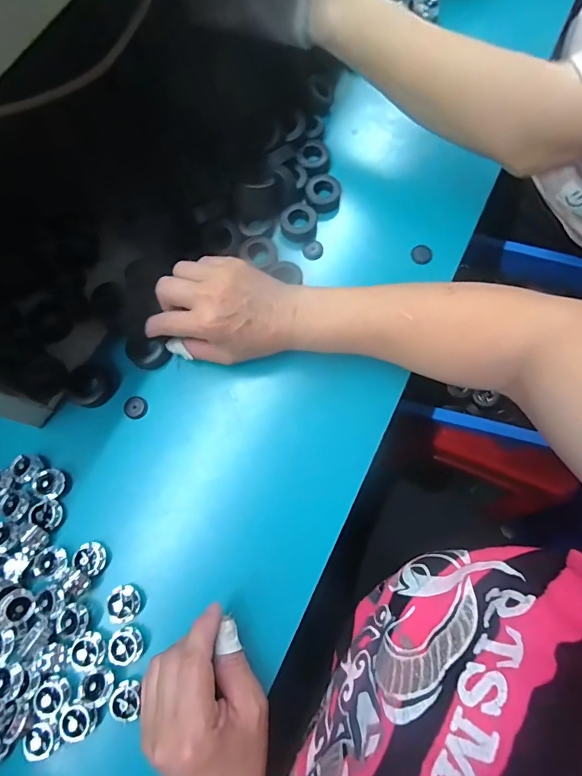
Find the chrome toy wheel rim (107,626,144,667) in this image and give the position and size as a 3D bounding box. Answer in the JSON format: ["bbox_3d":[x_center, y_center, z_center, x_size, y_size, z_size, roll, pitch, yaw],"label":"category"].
[{"bbox_3d":[-0.129,0.199,0.321,0.026,0.012,0.024,-17,75,-5],"label":"chrome toy wheel rim"}]

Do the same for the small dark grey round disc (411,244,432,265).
[{"bbox_3d":[0.128,-0.131,0.411,0.018,0.009,0.016,4,74,1],"label":"small dark grey round disc"}]

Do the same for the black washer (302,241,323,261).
[{"bbox_3d":[0.022,-0.137,0.417,0.018,0.010,0.015,-20,75,-6],"label":"black washer"}]

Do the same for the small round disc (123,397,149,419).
[{"bbox_3d":[-0.141,0.017,0.380,0.021,0.004,0.020,0,74,-1],"label":"small round disc"}]

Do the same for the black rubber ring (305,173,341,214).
[{"bbox_3d":[0.033,-0.200,0.430,0.034,0.016,0.033,0,74,-1],"label":"black rubber ring"}]

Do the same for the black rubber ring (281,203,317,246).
[{"bbox_3d":[0.008,-0.163,0.418,0.036,0.019,0.037,0,74,-1],"label":"black rubber ring"}]

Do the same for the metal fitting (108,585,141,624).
[{"bbox_3d":[-0.133,0.171,0.331,0.025,0.008,0.026,0,74,-1],"label":"metal fitting"}]

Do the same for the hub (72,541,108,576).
[{"bbox_3d":[-0.162,0.136,0.337,0.026,0.011,0.020,29,76,7],"label":"hub"}]

